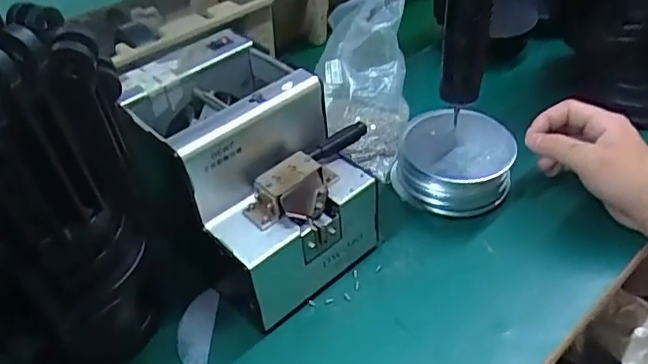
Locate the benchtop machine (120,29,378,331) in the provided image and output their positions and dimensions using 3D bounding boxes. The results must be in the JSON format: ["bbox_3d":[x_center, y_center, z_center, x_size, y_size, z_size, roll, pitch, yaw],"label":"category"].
[{"bbox_3d":[-0.051,-0.007,0.457,0.139,0.161,0.176,-30,48,-24],"label":"benchtop machine"}]

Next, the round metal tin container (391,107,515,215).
[{"bbox_3d":[0.115,-0.016,0.514,0.092,0.064,0.094,-3,42,3],"label":"round metal tin container"}]

